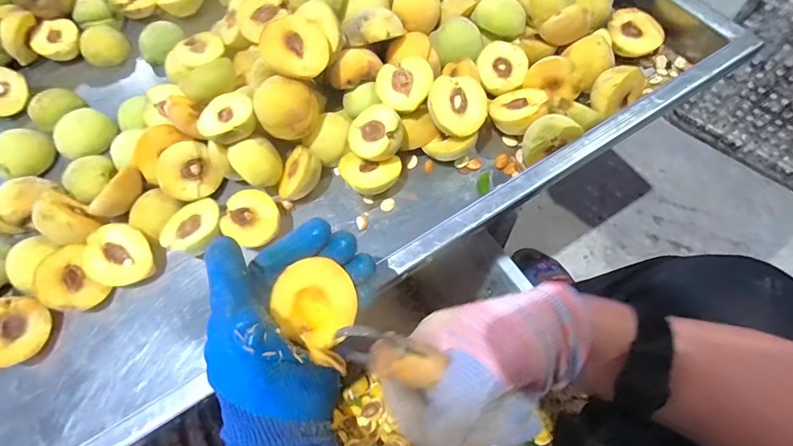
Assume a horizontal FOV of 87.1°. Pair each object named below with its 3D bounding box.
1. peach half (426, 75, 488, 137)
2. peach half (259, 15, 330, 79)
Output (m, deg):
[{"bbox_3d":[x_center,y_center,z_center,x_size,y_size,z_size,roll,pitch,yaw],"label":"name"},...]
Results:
[{"bbox_3d":[0.058,-0.114,0.415,0.056,0.029,0.056,8,89,-12],"label":"peach half"},{"bbox_3d":[-0.098,-0.166,0.404,0.058,0.030,0.056,-42,106,-18],"label":"peach half"}]

